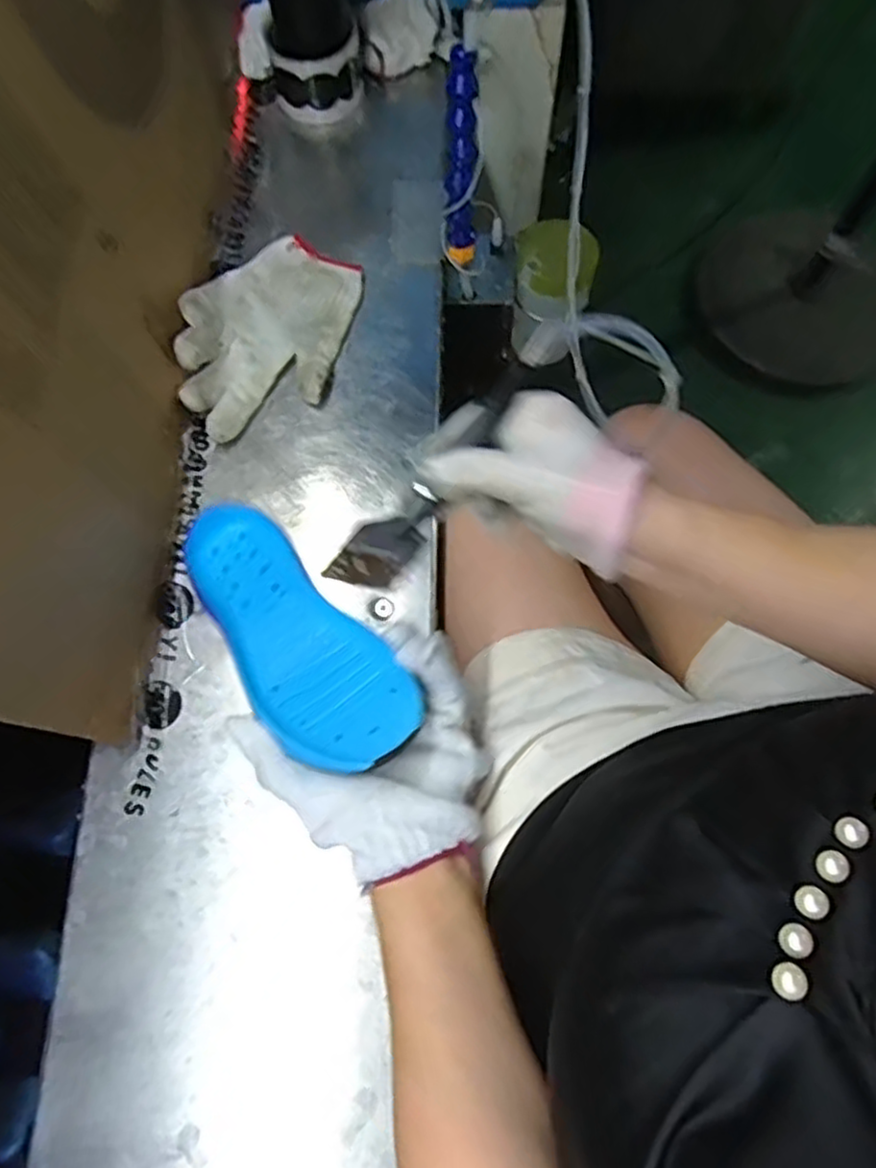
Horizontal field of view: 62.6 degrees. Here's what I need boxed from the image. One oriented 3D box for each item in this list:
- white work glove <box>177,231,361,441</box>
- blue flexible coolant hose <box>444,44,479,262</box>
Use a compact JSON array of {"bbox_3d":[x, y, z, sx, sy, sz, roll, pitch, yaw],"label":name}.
[{"bbox_3d":[-0.139,-0.209,0.582,0.116,0.062,0.195,14,73,6],"label":"white work glove"},{"bbox_3d":[0.019,-0.330,0.572,0.024,0.158,0.019,-5,53,-4],"label":"blue flexible coolant hose"}]

